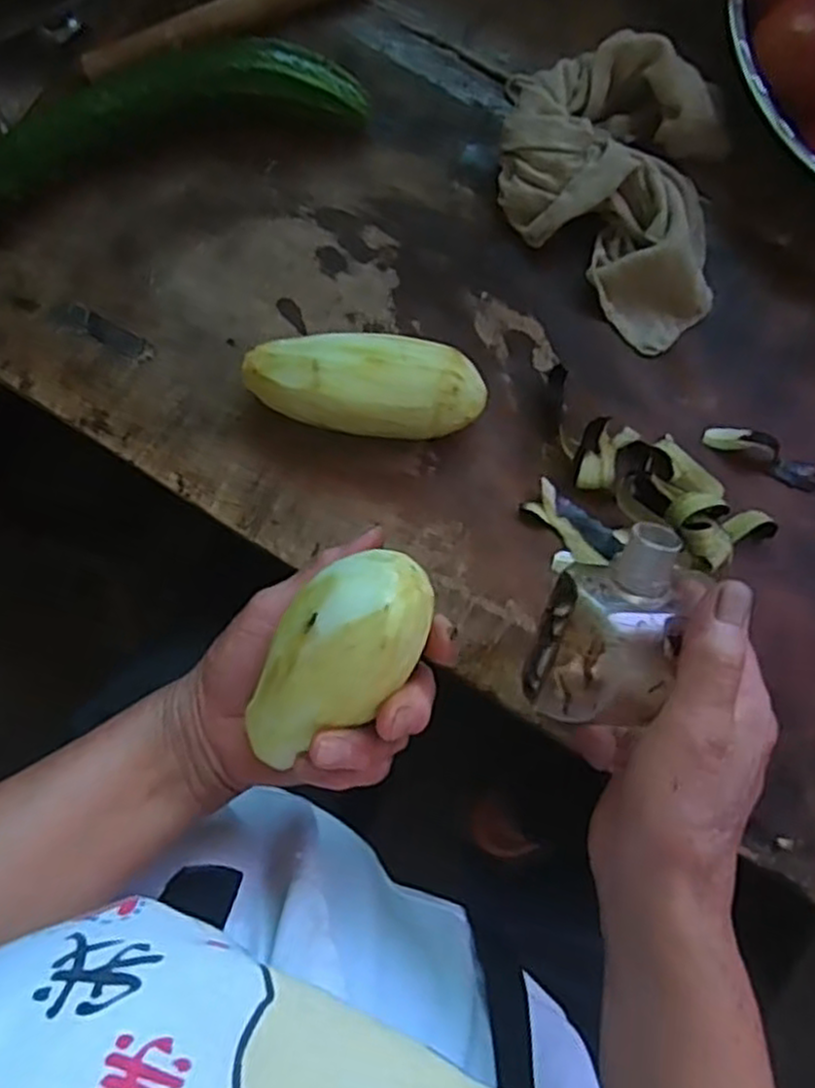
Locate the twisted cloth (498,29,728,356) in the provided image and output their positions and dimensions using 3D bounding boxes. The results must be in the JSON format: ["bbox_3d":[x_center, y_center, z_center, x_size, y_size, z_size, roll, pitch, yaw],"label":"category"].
[{"bbox_3d":[0.124,-0.208,0.424,0.124,0.040,0.170,-43,83,-7],"label":"twisted cloth"}]

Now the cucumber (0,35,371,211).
[{"bbox_3d":[-0.161,-0.234,0.426,0.269,0.035,0.072,-19,80,-3],"label":"cucumber"}]

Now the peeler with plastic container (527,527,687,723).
[{"bbox_3d":[0.081,0.029,0.287,0.045,0.042,0.076,26,120,28],"label":"peeler with plastic container"}]

